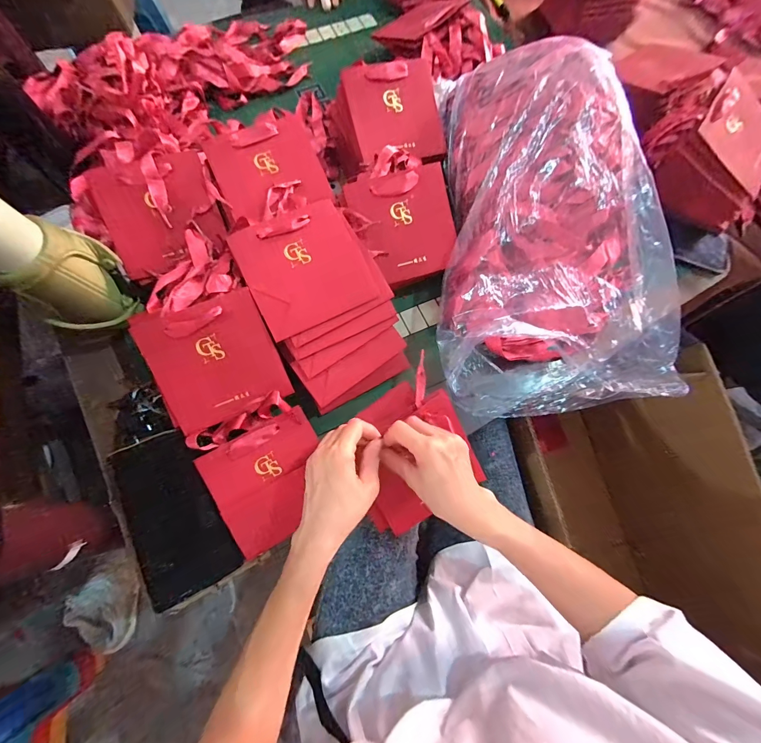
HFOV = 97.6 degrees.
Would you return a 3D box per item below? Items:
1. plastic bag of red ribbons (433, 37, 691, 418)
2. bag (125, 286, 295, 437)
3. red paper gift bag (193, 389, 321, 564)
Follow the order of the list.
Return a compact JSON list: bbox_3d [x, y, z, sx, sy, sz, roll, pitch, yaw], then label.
[{"bbox_3d":[0.217,-0.218,0.474,0.308,0.160,0.521,-6,72,-4],"label":"plastic bag of red ribbons"},{"bbox_3d":[-0.198,-0.012,0.399,0.140,0.009,0.141,-20,107,-7],"label":"bag"},{"bbox_3d":[-0.136,0.127,0.413,0.135,0.024,0.166,-26,97,-20],"label":"red paper gift bag"}]

